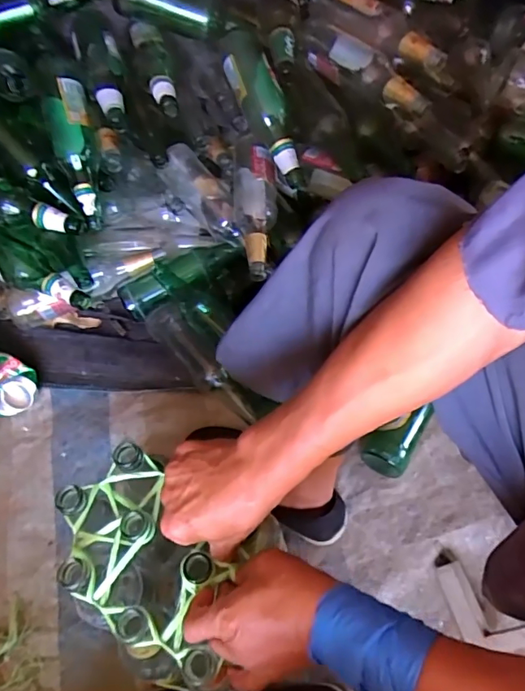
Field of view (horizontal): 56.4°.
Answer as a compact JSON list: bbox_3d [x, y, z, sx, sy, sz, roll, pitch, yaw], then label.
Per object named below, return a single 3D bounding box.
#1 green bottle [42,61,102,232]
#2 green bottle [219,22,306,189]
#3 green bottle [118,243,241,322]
[{"bbox_3d":[-0.286,-0.297,0.741,0.065,0.061,0.238,-13,93,-6],"label":"green bottle"},{"bbox_3d":[0.003,-0.368,0.755,0.063,0.056,0.266,-21,85,-11],"label":"green bottle"},{"bbox_3d":[-0.140,-0.122,0.822,0.207,0.055,0.059,-31,65,-15],"label":"green bottle"}]

